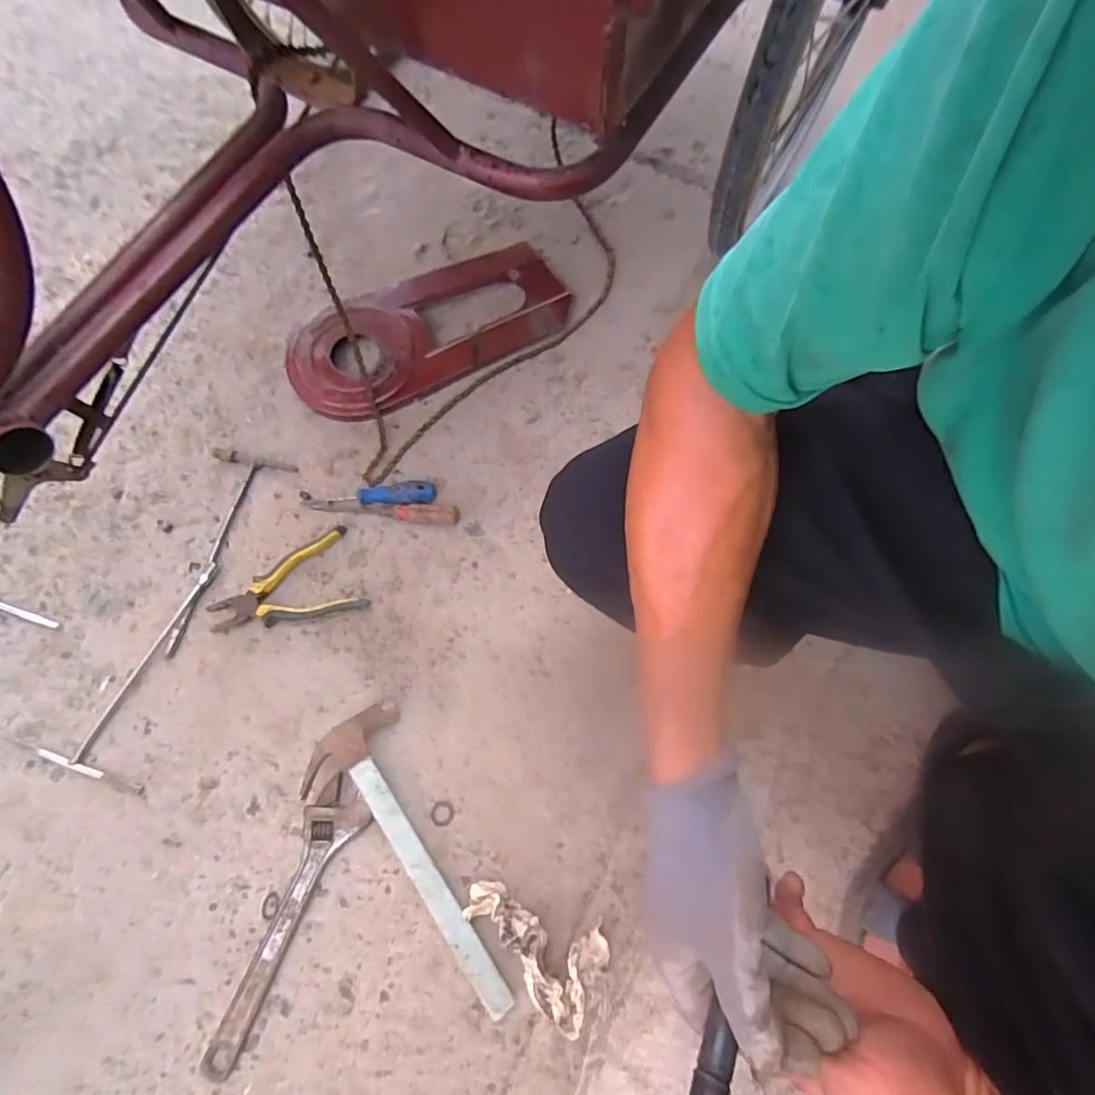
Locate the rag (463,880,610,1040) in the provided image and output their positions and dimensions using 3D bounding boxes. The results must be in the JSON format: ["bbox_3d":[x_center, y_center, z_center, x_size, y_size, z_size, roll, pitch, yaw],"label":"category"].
[{"bbox_3d":[-0.017,0.409,0.540,0.153,0.048,0.091,15,71,6],"label":"rag"}]

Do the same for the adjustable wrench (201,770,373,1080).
[{"bbox_3d":[-0.280,0.389,0.572,0.062,0.017,0.284,26,73,10],"label":"adjustable wrench"}]

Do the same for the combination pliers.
[{"bbox_3d":[-0.333,0.048,0.686,0.185,0.022,0.112,-17,71,-5],"label":"combination pliers"}]

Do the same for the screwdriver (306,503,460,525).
[{"bbox_3d":[-0.220,-0.048,0.719,0.203,0.024,0.021,5,71,3],"label":"screwdriver"}]

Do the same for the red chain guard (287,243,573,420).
[{"bbox_3d":[-0.181,-0.335,0.813,0.417,0.034,0.202,-28,72,-9],"label":"red chain guard"}]

